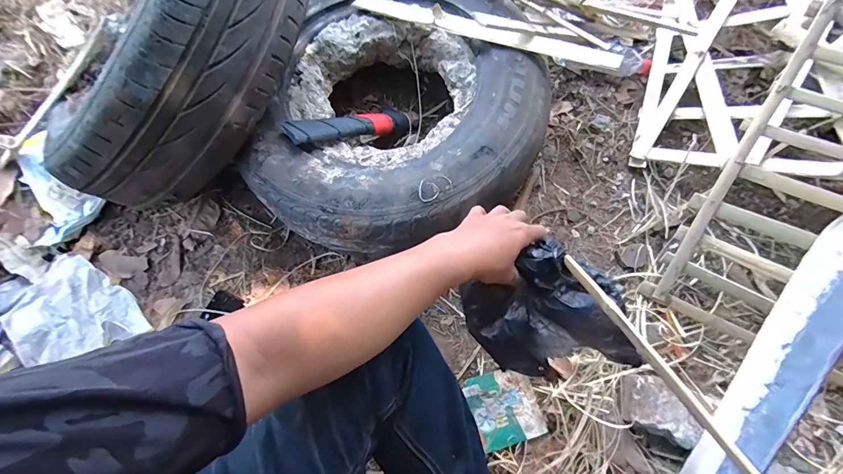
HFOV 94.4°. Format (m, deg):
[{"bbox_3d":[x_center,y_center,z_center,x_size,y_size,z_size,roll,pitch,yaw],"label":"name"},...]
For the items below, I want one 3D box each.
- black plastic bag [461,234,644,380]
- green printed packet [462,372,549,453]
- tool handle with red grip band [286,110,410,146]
[{"bbox_3d":[0.136,0.103,0.470,0.130,0.173,0.146,-25,70,-6],"label":"black plastic bag"},{"bbox_3d":[0.140,0.286,0.654,0.109,0.026,0.113,-19,69,-4],"label":"green printed packet"},{"bbox_3d":[-0.126,-0.207,0.724,0.075,0.042,0.311,39,35,16],"label":"tool handle with red grip band"}]

